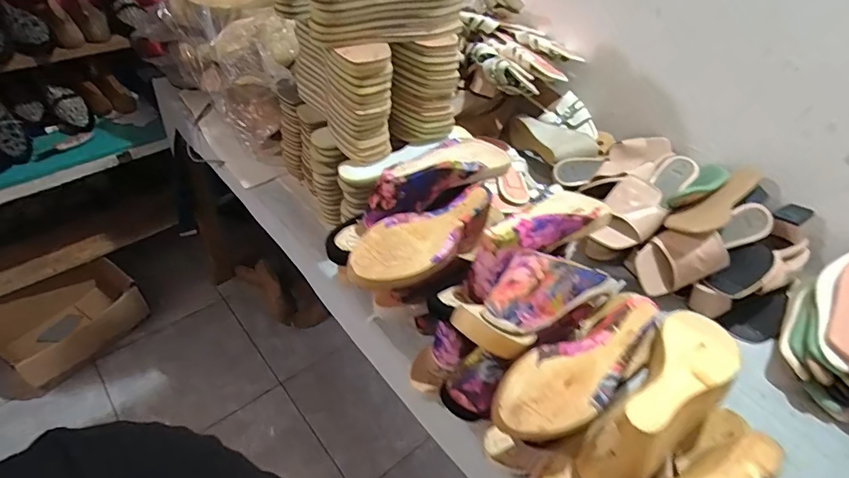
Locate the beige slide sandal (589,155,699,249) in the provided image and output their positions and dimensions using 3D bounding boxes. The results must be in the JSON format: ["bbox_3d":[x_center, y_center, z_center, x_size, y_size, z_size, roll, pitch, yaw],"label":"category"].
[{"bbox_3d":[0.379,-0.064,0.827,0.245,0.074,0.095,-38,58,-20],"label":"beige slide sandal"}]

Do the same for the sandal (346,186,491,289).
[{"bbox_3d":[0.009,0.005,0.586,0.217,0.078,0.081,-30,55,-32],"label":"sandal"}]

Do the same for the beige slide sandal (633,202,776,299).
[{"bbox_3d":[0.457,0.016,0.789,0.227,0.116,0.094,-11,47,-18],"label":"beige slide sandal"}]

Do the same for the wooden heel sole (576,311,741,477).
[{"bbox_3d":[0.242,0.148,0.468,0.079,0.089,0.233,37,64,27],"label":"wooden heel sole"}]

